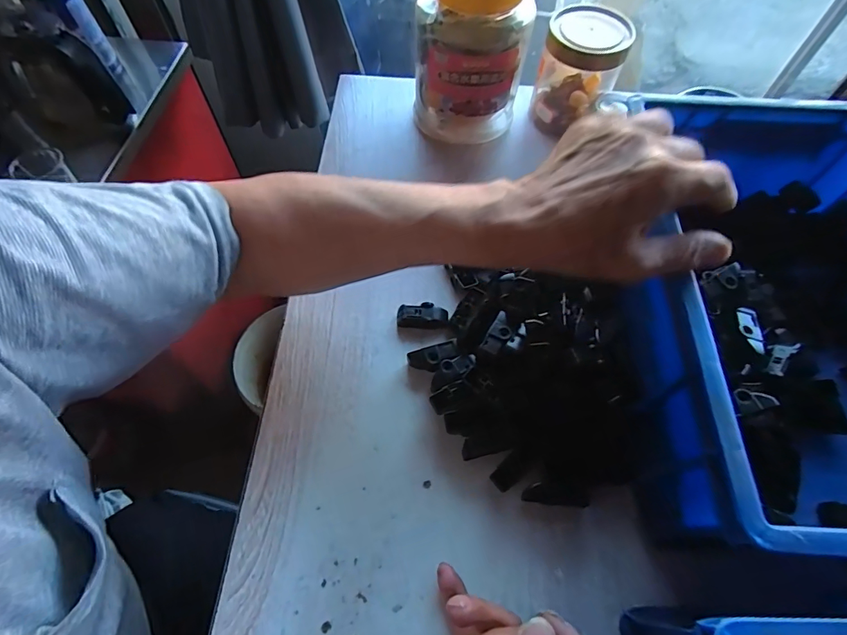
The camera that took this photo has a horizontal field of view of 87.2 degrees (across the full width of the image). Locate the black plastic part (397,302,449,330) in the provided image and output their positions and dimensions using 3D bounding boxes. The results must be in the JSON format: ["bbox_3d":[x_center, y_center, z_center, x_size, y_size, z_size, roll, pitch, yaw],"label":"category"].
[{"bbox_3d":[-0.001,-0.001,0.403,0.045,0.018,0.018,1,62,-1],"label":"black plastic part"}]

